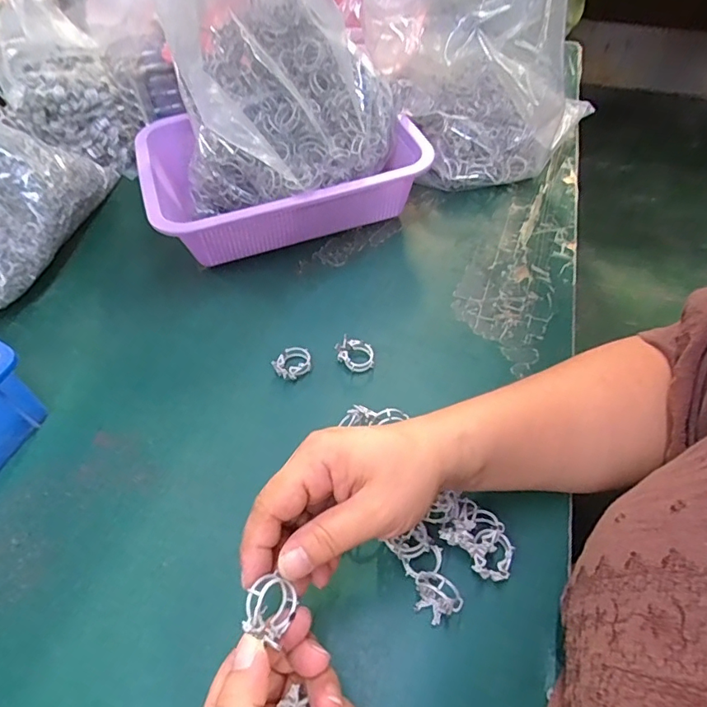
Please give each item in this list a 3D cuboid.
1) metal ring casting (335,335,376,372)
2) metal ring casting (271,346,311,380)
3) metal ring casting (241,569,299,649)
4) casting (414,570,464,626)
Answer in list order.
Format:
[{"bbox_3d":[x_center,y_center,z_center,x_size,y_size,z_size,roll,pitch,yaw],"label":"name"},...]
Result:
[{"bbox_3d":[0.002,0.001,0.417,0.032,0.016,0.026,14,54,13],"label":"metal ring casting"},{"bbox_3d":[-0.049,0.008,0.415,0.025,0.012,0.032,22,56,18],"label":"metal ring casting"},{"bbox_3d":[-0.039,0.120,0.239,0.020,0.022,0.028,18,55,15],"label":"metal ring casting"},{"bbox_3d":[0.049,0.145,0.298,0.028,0.016,0.022,21,56,17],"label":"casting"}]

